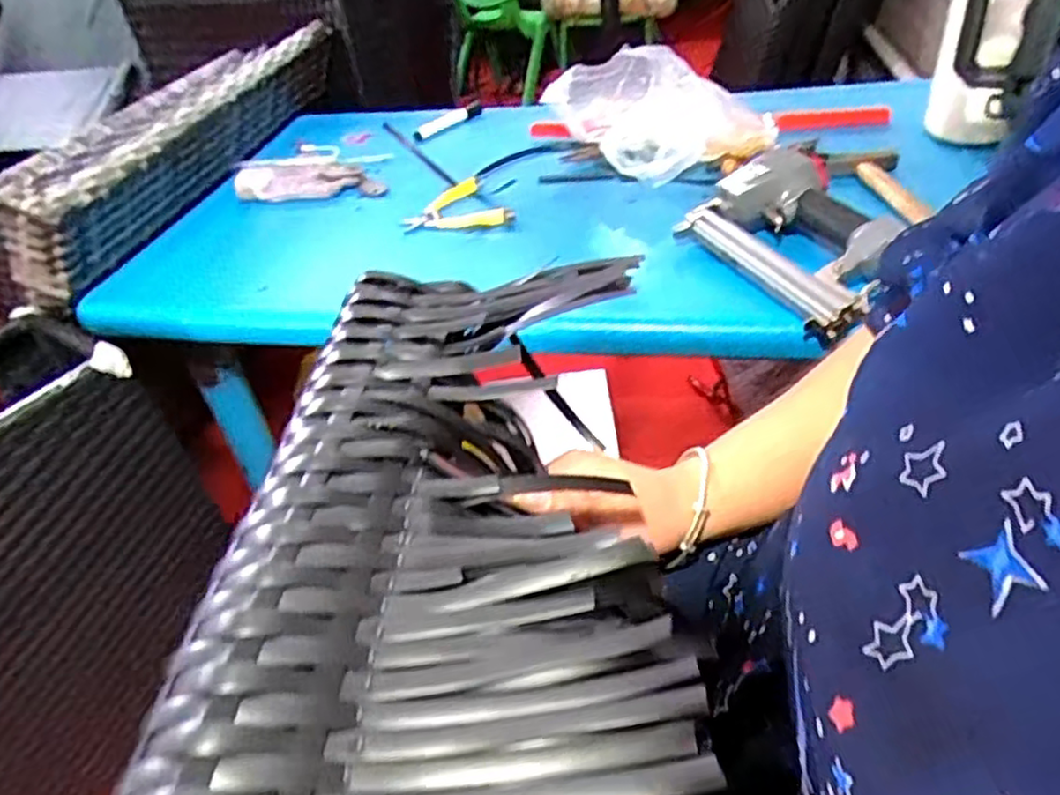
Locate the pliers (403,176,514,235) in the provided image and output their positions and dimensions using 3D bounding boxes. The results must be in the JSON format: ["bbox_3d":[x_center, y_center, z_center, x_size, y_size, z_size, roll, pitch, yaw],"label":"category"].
[{"bbox_3d":[-0.097,-0.230,0.844,0.112,0.021,0.127,-20,42,-16],"label":"pliers"}]

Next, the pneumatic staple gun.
[{"bbox_3d":[0.260,-0.158,0.662,0.157,0.062,0.240,-15,41,-11],"label":"pneumatic staple gun"}]

